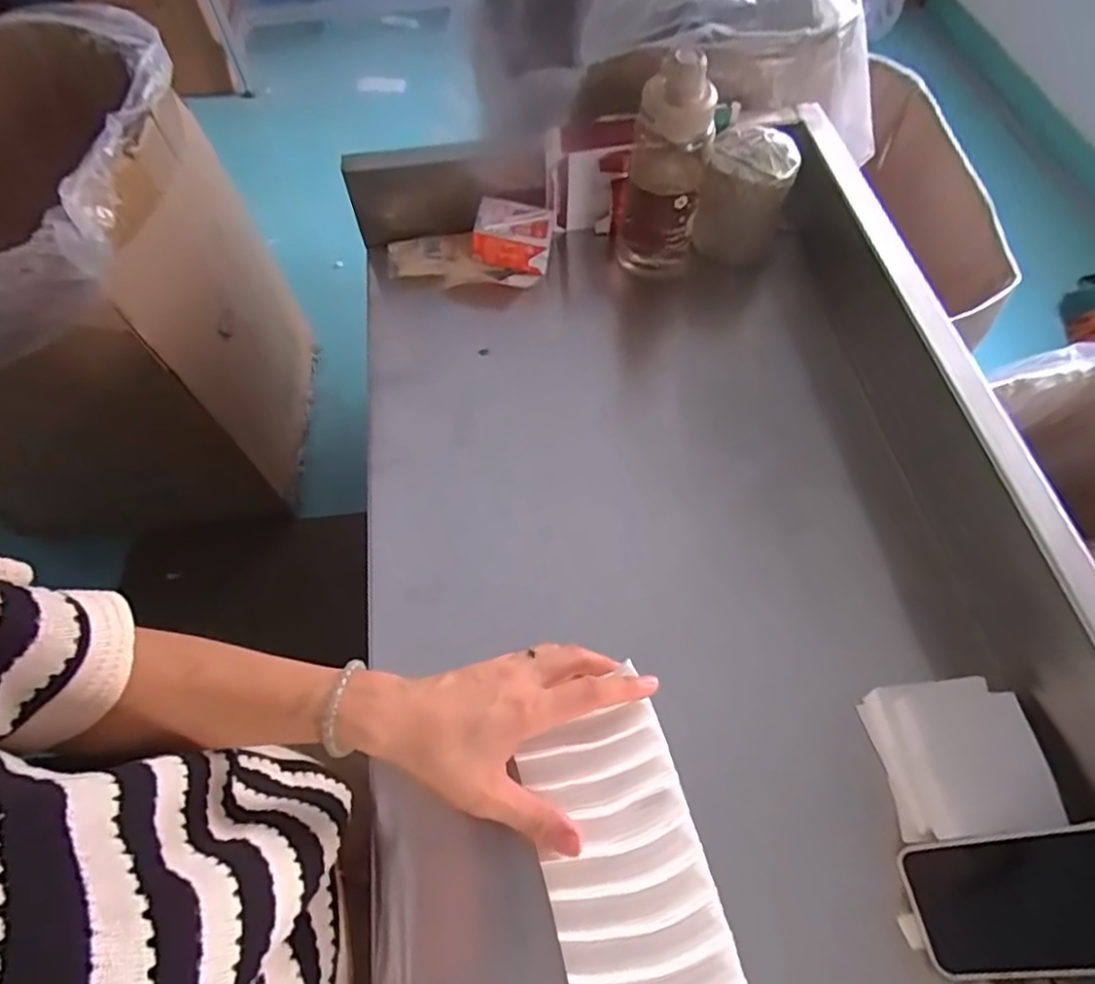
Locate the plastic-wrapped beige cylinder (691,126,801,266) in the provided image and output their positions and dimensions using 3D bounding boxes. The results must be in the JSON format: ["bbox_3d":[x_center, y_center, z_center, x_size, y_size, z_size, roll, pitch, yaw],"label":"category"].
[{"bbox_3d":[0.207,-0.310,0.668,0.086,0.100,0.088,16,63,11],"label":"plastic-wrapped beige cylinder"}]

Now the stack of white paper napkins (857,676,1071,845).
[{"bbox_3d":[0.296,0.189,0.457,0.105,0.017,0.104,-12,50,9],"label":"stack of white paper napkins"}]

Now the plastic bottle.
[{"bbox_3d":[0.118,-0.318,0.641,0.078,0.230,0.057,5,61,5],"label":"plastic bottle"}]

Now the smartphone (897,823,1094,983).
[{"bbox_3d":[0.311,0.254,0.394,0.153,0.017,0.074,-25,58,26],"label":"smartphone"}]

